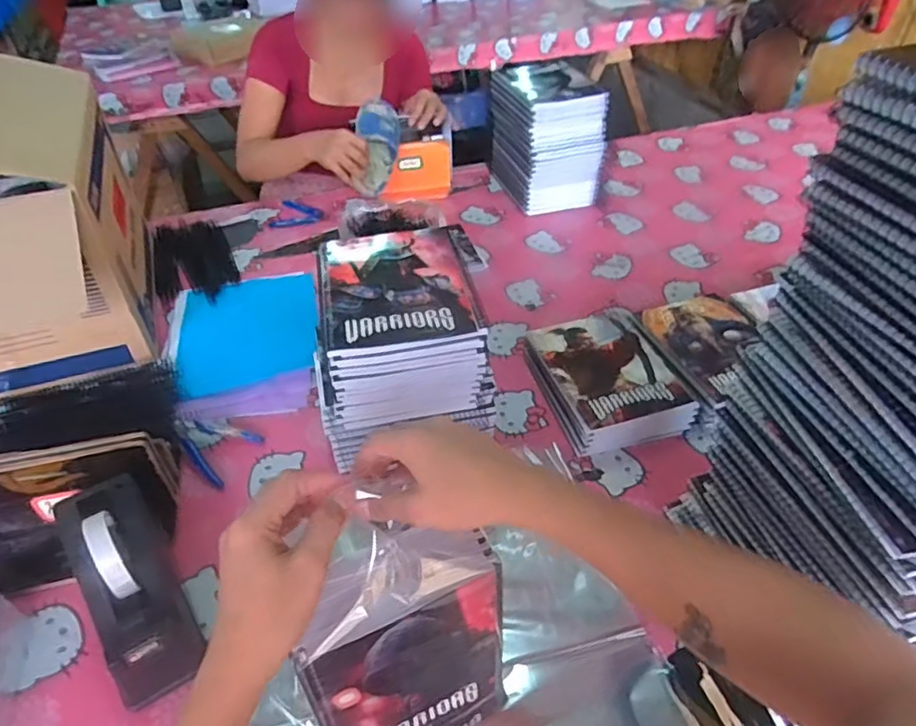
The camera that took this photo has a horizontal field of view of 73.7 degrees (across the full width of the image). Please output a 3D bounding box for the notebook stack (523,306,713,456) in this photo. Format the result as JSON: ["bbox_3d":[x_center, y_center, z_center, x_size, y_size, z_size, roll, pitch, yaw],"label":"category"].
[{"bbox_3d":[0.206,0.024,0.840,0.173,0.065,0.214,-14,44,-14],"label":"notebook stack"}]

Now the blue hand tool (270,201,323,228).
[{"bbox_3d":[-0.322,-0.304,1.246,0.102,0.013,0.093,1,43,-1],"label":"blue hand tool"}]

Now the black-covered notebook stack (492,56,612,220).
[{"bbox_3d":[0.176,-0.455,1.238,0.169,0.233,0.225,-13,44,-12],"label":"black-covered notebook stack"}]

